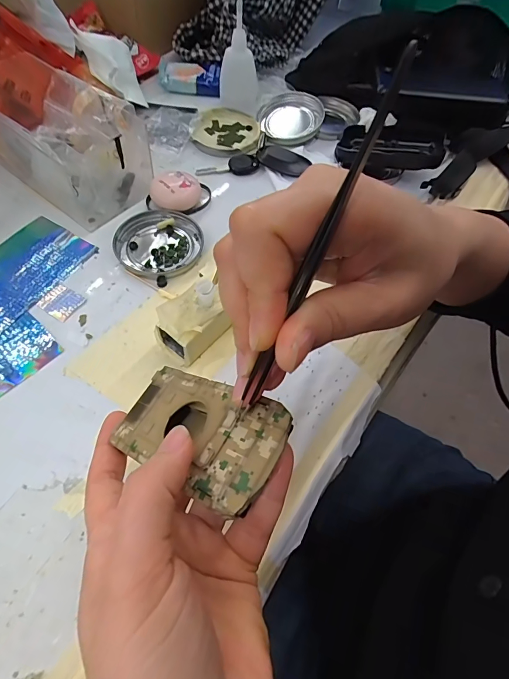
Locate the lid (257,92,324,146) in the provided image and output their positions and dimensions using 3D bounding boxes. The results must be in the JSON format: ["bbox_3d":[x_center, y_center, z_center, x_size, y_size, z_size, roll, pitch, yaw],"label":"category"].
[{"bbox_3d":[0.043,-0.266,0.459,0.075,0.014,0.087,11,60,2],"label":"lid"}]

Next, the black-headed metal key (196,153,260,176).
[{"bbox_3d":[-0.028,-0.186,0.414,0.065,0.006,0.026,-20,64,-15],"label":"black-headed metal key"}]

